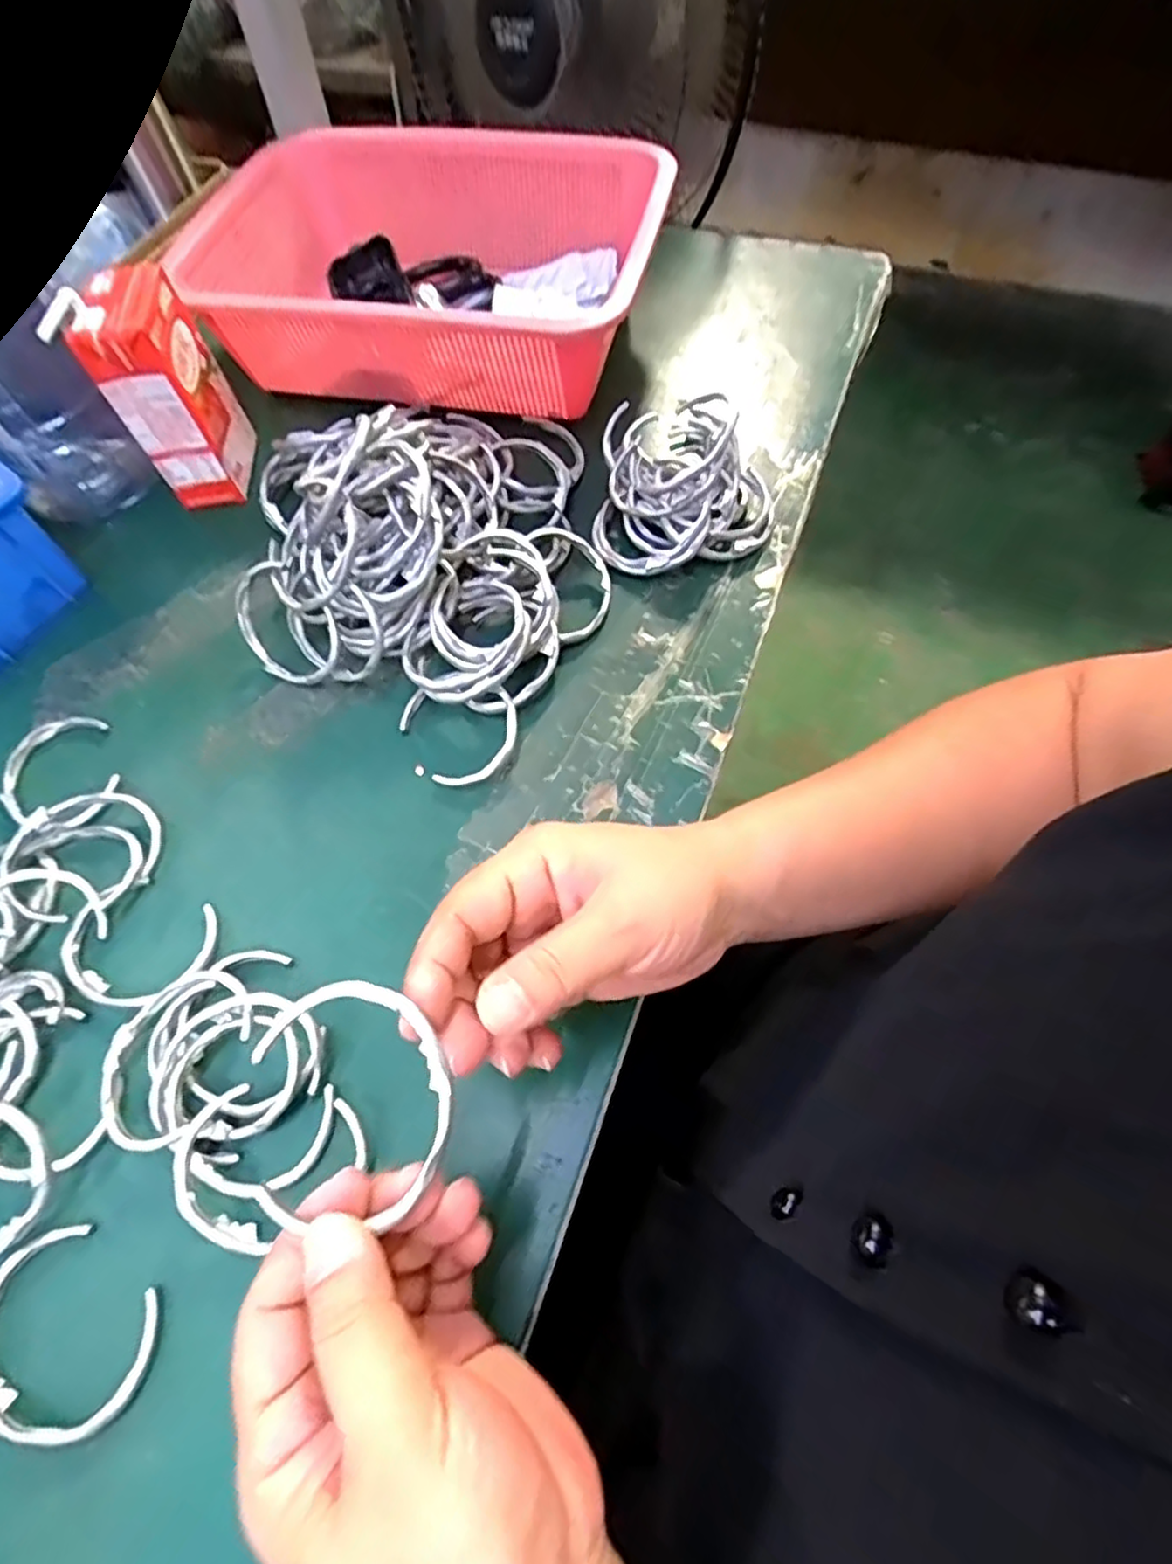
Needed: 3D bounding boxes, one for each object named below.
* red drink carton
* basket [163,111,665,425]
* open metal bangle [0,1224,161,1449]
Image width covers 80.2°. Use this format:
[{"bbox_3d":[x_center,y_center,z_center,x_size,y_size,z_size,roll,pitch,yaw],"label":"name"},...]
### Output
[{"bbox_3d":[-0.242,-0.227,0.407,0.043,0.112,0.077,-4,61,1],"label":"red drink carton"},{"bbox_3d":[-0.092,-0.347,0.471,0.282,0.082,0.204,14,63,10],"label":"basket"},{"bbox_3d":[-0.186,0.195,0.245,0.069,0.006,0.052,26,66,16],"label":"open metal bangle"}]

